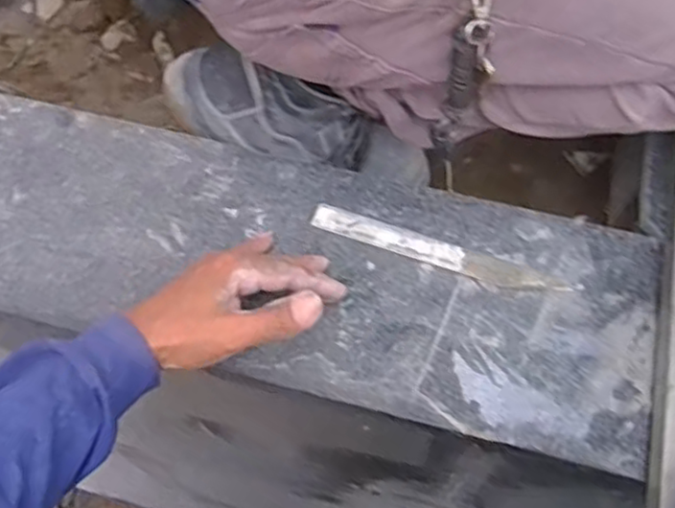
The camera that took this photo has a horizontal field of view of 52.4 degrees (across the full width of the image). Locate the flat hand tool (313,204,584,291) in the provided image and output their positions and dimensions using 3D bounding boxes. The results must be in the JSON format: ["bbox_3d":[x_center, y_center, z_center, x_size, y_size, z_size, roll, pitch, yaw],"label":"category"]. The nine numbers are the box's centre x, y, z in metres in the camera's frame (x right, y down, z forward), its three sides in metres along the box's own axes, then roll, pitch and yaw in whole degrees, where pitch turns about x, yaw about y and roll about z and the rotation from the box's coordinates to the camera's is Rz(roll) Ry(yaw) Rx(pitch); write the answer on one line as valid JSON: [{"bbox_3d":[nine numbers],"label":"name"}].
[{"bbox_3d":[0.086,-0.001,0.580,0.222,0.004,0.024,17,62,9],"label":"flat hand tool"}]

